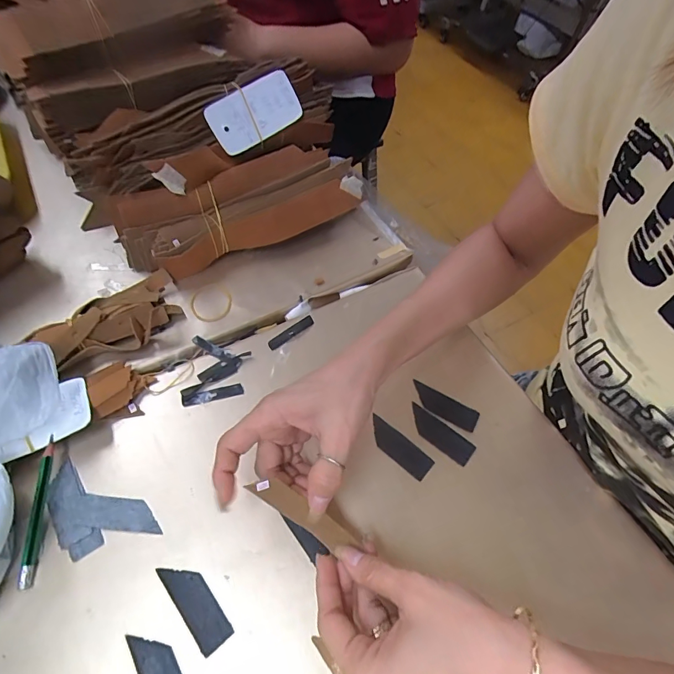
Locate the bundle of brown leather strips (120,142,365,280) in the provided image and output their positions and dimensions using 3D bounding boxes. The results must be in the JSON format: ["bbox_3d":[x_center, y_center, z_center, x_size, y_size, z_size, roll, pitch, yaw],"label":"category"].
[{"bbox_3d":[-0.104,-0.143,0.464,0.264,0.066,0.090,-22,60,-17],"label":"bundle of brown leather strips"}]

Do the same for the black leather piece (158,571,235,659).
[{"bbox_3d":[-0.099,0.184,0.288,0.022,0.004,0.063,-35,65,-24],"label":"black leather piece"}]

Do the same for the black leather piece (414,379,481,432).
[{"bbox_3d":[0.098,0.063,0.381,0.063,0.004,0.023,25,62,21],"label":"black leather piece"}]

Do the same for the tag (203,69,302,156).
[{"bbox_3d":[-0.091,-0.247,0.455,0.099,0.053,0.014,-34,26,-9],"label":"tag"}]

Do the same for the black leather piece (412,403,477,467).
[{"bbox_3d":[0.090,0.086,0.366,0.063,0.004,0.023,36,61,19],"label":"black leather piece"}]

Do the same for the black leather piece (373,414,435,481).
[{"bbox_3d":[0.053,0.095,0.356,0.062,0.004,0.021,36,61,19],"label":"black leather piece"}]

